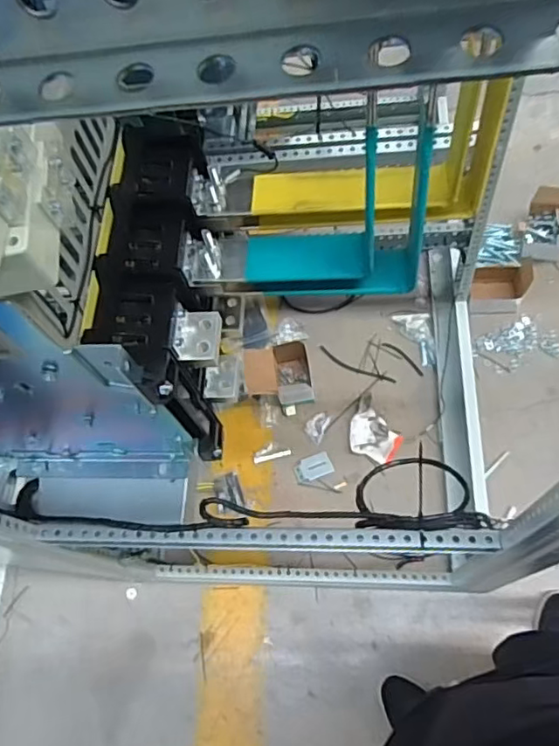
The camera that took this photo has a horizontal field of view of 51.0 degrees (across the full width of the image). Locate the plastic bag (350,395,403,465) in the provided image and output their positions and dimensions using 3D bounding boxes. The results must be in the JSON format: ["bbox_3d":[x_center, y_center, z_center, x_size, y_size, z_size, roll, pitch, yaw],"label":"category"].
[{"bbox_3d":[0.232,0.136,1.394,0.126,0.031,0.129,24,70,13],"label":"plastic bag"}]

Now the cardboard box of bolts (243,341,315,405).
[{"bbox_3d":[-0.002,0.006,1.430,0.161,0.094,0.144,-11,65,2],"label":"cardboard box of bolts"}]

